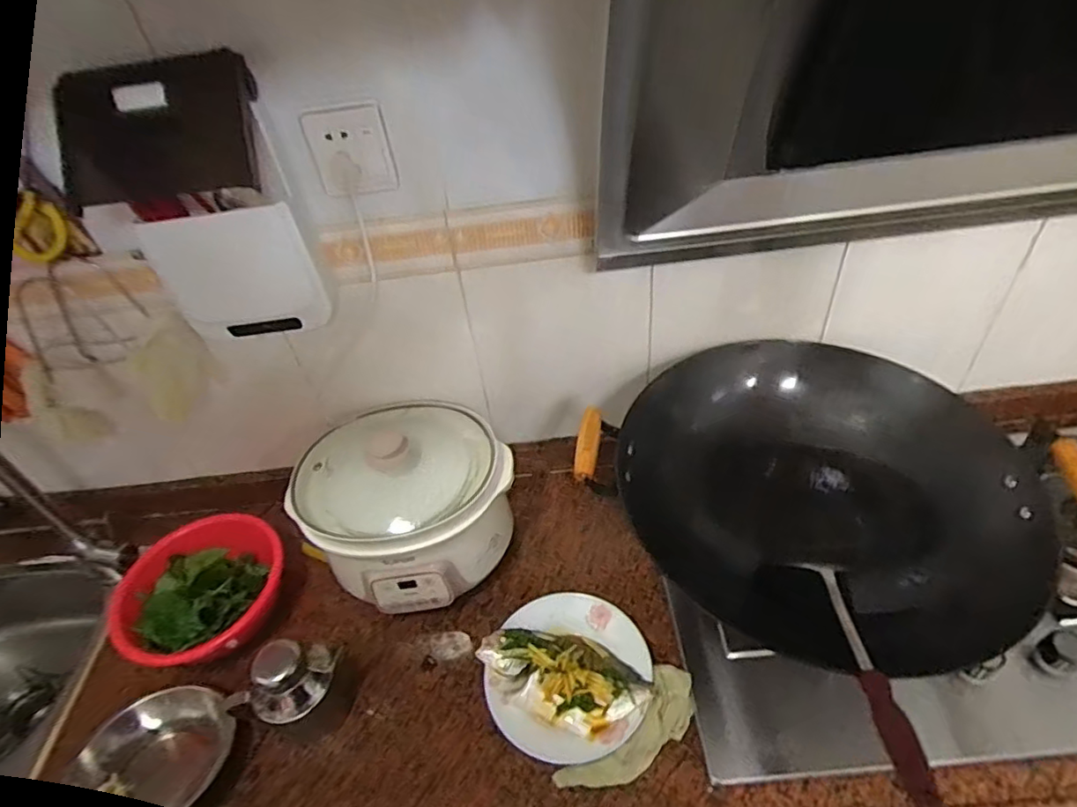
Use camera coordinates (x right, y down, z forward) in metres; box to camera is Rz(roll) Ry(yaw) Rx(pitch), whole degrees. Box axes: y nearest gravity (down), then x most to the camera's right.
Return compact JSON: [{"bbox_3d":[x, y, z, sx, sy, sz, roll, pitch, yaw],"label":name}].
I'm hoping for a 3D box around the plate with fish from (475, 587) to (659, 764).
[{"bbox_3d":[0.038,0.324,0.720,0.200,0.048,0.192,-4,44,4],"label":"plate with fish"}]

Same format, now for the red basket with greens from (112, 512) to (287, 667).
[{"bbox_3d":[-0.493,0.263,0.836,0.220,0.077,0.228,-4,44,4],"label":"red basket with greens"}]

